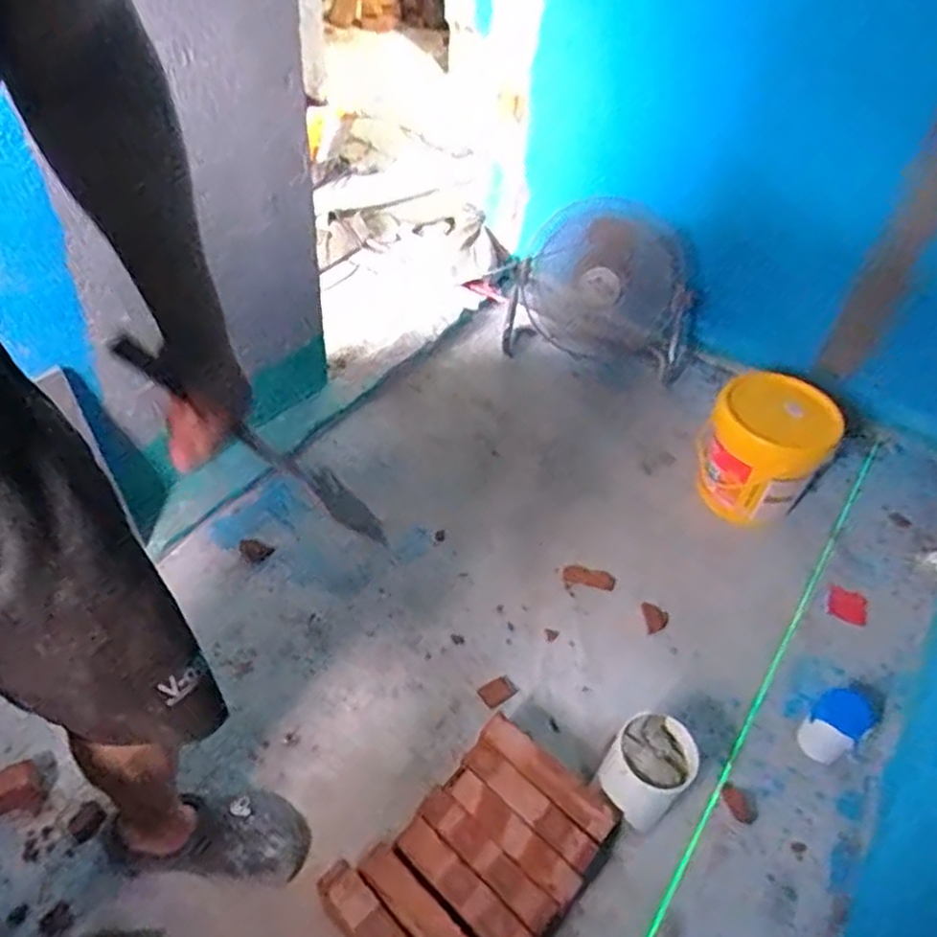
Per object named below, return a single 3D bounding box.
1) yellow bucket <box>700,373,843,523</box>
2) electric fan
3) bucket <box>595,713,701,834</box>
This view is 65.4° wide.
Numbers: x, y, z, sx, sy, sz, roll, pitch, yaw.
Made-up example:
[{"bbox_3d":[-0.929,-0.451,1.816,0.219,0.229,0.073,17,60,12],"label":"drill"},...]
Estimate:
[{"bbox_3d":[0.628,-0.039,1.575,0.240,0.257,0.264,5,41,-4],"label":"yellow bucket"},{"bbox_3d":[0.346,-0.464,1.841,0.486,0.431,0.186,20,42,12],"label":"electric fan"},{"bbox_3d":[0.259,0.441,1.066,0.107,0.148,0.106,5,41,-4],"label":"bucket"}]

